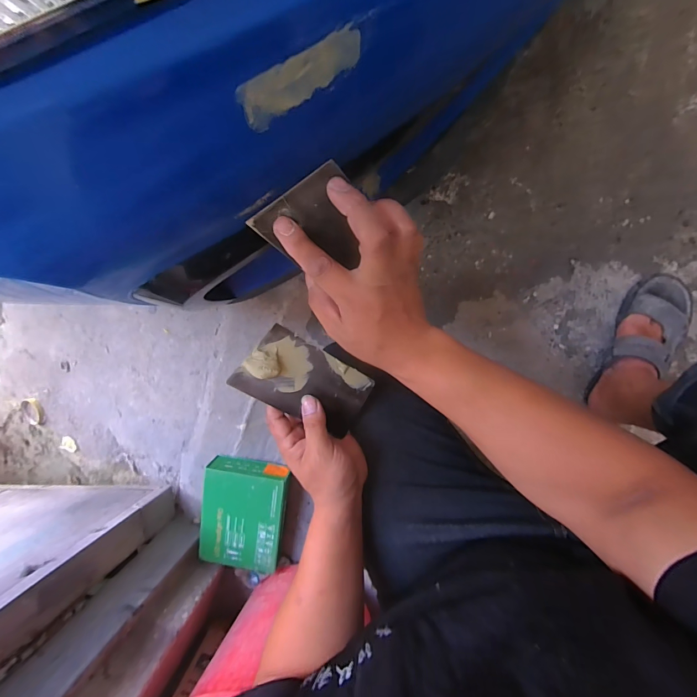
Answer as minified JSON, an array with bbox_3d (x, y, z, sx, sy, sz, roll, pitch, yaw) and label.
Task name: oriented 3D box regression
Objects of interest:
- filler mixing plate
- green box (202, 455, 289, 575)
[{"bbox_3d":[-0.039,0.036,0.356,0.135,0.010,0.072,31,85,-22],"label":"filler mixing plate"},{"bbox_3d":[-0.220,0.354,0.740,0.173,0.049,0.230,8,99,8],"label":"green box"}]

